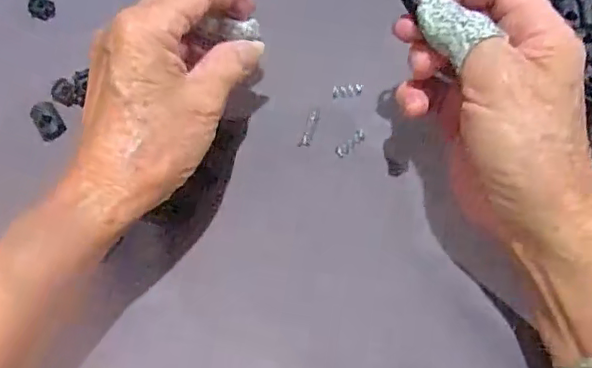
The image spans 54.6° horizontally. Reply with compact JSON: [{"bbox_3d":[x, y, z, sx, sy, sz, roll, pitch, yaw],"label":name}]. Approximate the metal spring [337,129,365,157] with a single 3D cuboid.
[{"bbox_3d":[0.031,-0.024,0.332,0.020,0.004,0.007,-36,72,-12],"label":"metal spring"}]

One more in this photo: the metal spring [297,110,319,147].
[{"bbox_3d":[0.008,-0.033,0.335,0.006,0.004,0.024,17,70,7],"label":"metal spring"}]

